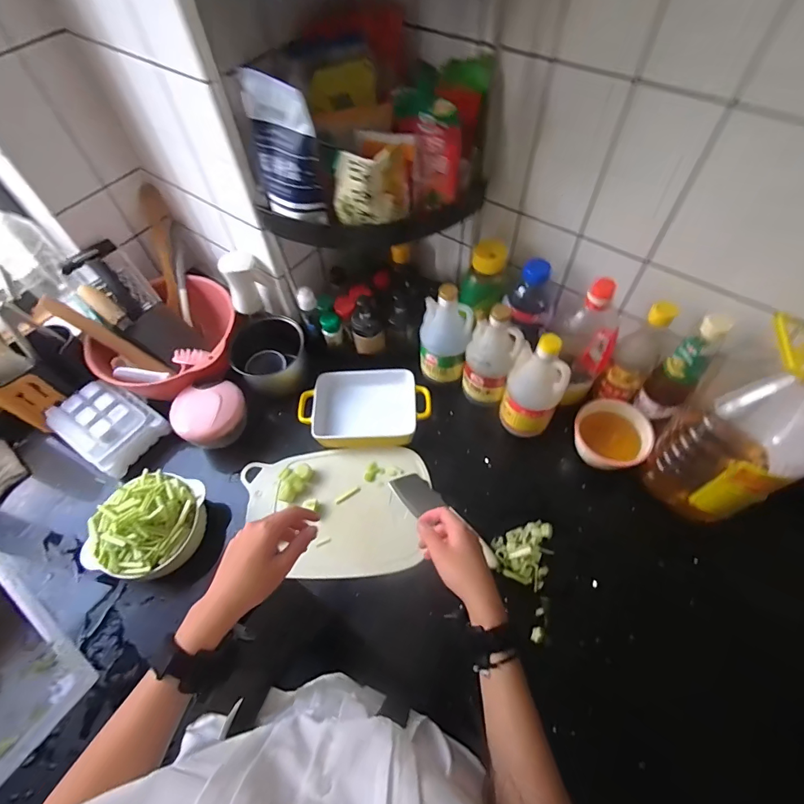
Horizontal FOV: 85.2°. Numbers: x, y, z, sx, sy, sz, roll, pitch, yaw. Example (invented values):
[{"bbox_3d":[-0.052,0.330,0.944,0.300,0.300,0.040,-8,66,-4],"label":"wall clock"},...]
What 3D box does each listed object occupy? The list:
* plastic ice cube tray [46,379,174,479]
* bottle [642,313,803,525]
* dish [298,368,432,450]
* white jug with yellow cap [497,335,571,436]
[{"bbox_3d":[-0.526,0.040,0.788,0.158,0.066,0.129,30,65,19],"label":"plastic ice cube tray"},{"bbox_3d":[0.473,0.033,0.587,0.181,0.345,0.137,-39,64,-19],"label":"bottle"},{"bbox_3d":[-0.067,0.009,0.805,0.229,0.045,0.140,-4,59,1],"label":"dish"},{"bbox_3d":[0.206,-0.019,0.684,0.084,0.189,0.067,23,63,16],"label":"white jug with yellow cap"}]

